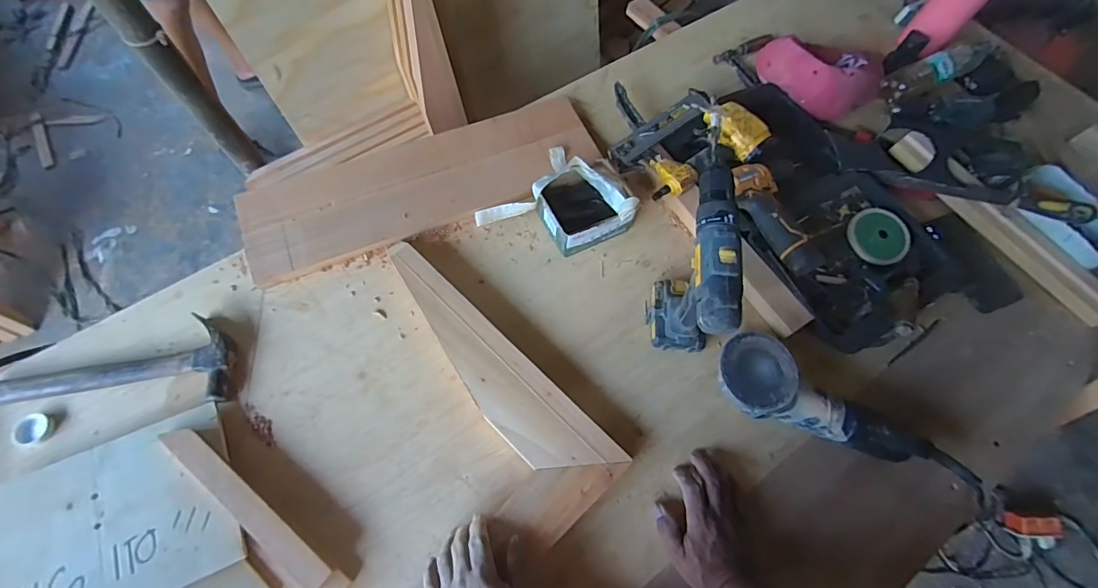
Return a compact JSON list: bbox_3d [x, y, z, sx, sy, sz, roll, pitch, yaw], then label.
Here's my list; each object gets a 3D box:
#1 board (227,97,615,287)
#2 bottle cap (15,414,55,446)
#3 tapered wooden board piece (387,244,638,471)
[{"bbox_3d":[-0.203,-0.187,0.788,0.581,0.017,0.187,-18,72,-9],"label":"board"},{"bbox_3d":[-0.683,0.181,0.624,0.040,0.011,0.040,1,65,-2],"label":"bottle cap"},{"bbox_3d":[-0.092,0.100,0.661,0.421,0.043,0.095,42,71,16],"label":"tapered wooden board piece"}]

